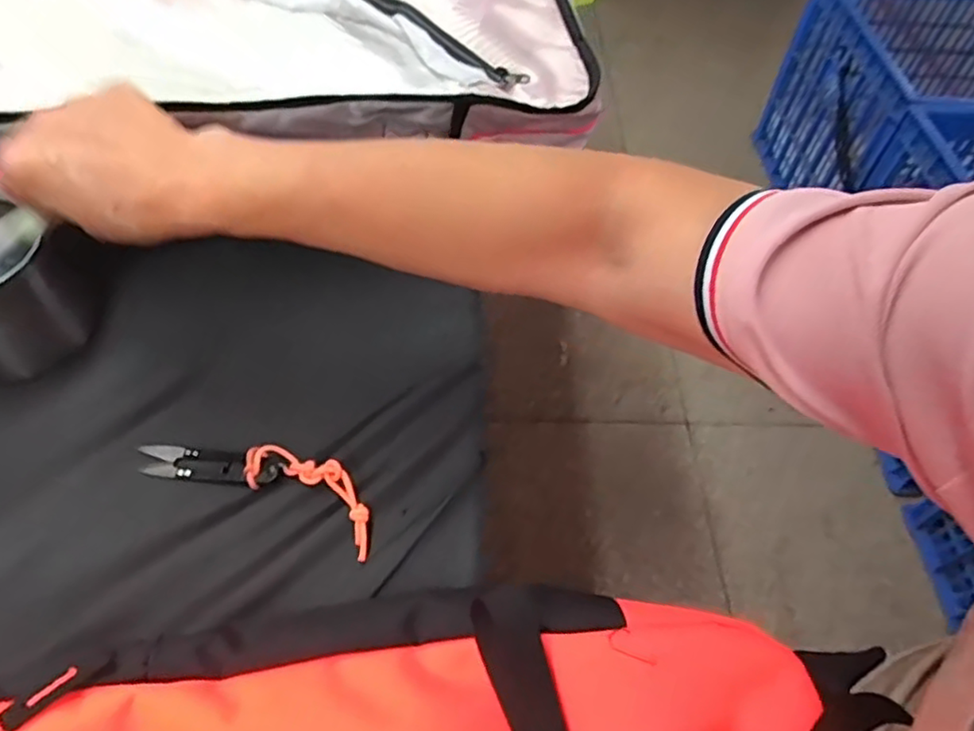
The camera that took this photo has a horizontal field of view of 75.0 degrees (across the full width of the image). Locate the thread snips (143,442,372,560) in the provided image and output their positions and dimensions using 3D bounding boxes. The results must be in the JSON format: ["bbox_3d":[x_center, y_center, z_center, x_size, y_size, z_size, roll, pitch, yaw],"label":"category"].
[{"bbox_3d":[-0.151,0.073,0.421,0.169,0.024,0.043,18,55,10],"label":"thread snips"}]

